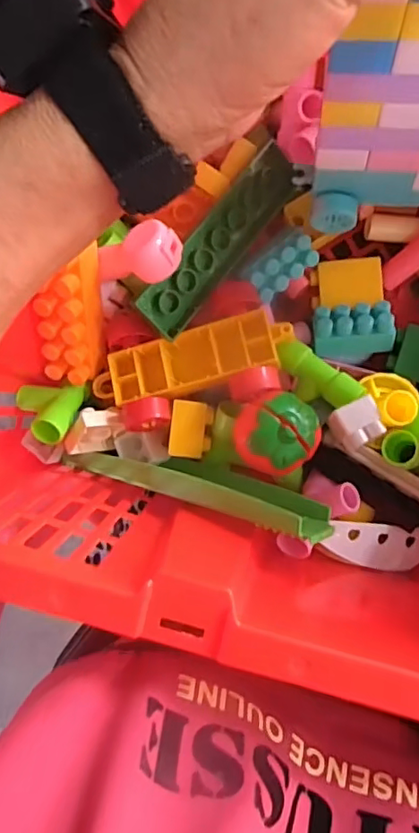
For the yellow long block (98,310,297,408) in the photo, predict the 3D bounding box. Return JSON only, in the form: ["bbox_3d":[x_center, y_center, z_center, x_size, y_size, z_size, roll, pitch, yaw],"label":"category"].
[{"bbox_3d":[-0.012,-0.033,0.328,0.115,0.020,0.032,-15,91,5],"label":"yellow long block"}]

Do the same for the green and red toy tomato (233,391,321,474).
[{"bbox_3d":[0.036,0.009,0.309,0.043,0.041,0.039,-23,90,5],"label":"green and red toy tomato"}]

